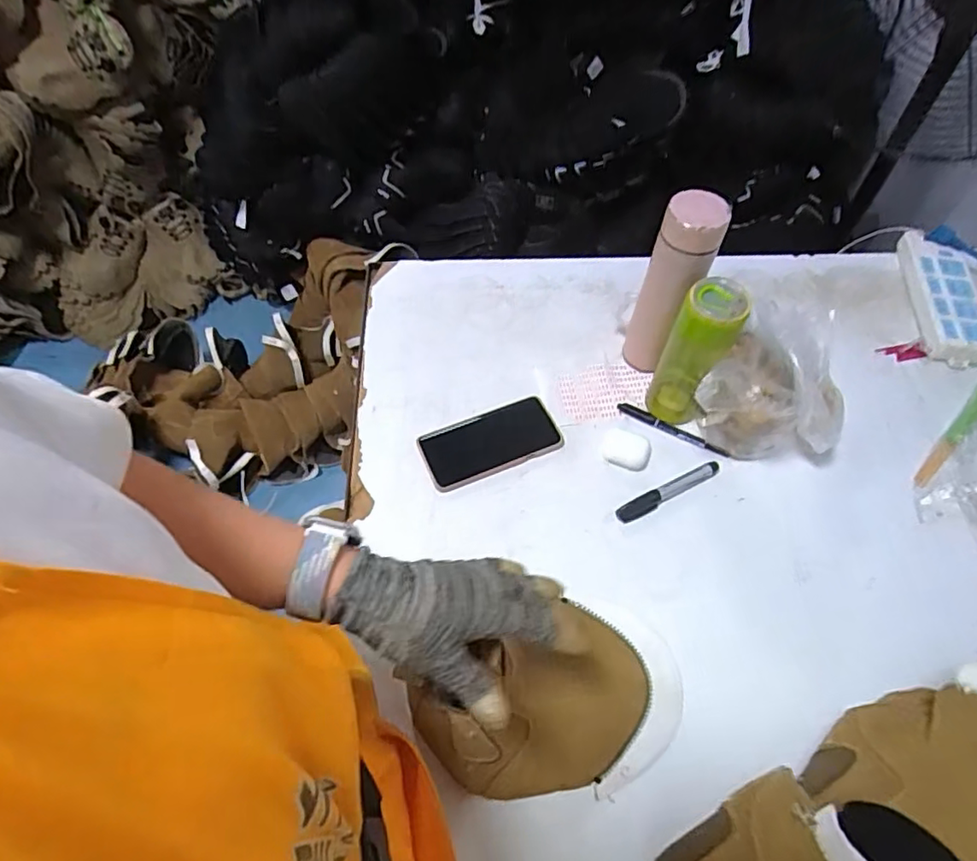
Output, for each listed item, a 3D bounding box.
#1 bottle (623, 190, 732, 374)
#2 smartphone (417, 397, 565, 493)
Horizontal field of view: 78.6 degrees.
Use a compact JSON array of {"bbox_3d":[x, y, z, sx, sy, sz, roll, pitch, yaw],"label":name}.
[{"bbox_3d":[0.212,-0.160,0.705,0.062,0.237,0.051,22,60,12],"label":"bottle"},{"bbox_3d":[0.003,0.014,0.712,0.162,0.009,0.082,-19,60,-13],"label":"smartphone"}]

